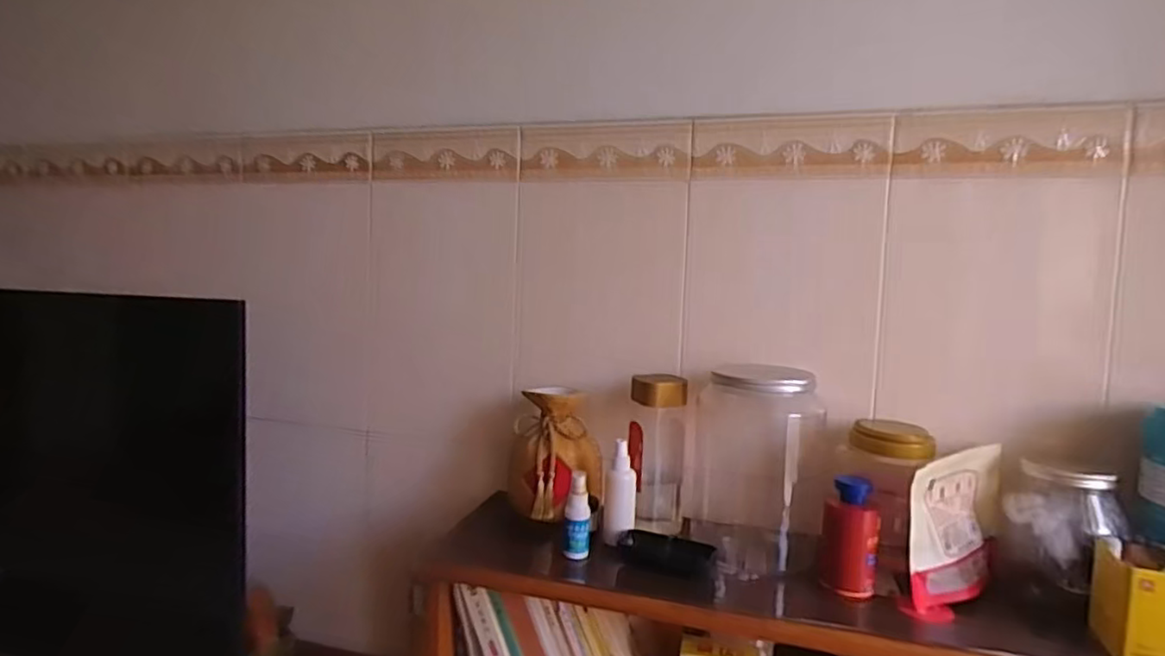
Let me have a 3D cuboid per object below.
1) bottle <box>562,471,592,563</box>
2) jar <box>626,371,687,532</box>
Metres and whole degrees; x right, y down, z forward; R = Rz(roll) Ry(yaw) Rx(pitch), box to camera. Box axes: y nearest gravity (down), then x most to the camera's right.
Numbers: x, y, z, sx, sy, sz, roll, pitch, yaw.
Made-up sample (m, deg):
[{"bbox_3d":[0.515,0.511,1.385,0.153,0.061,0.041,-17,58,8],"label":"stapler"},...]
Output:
[{"bbox_3d":[-0.006,0.222,0.747,0.032,0.097,0.024,2,4,-1],"label":"bottle"},{"bbox_3d":[0.099,0.169,0.840,0.072,0.212,0.087,2,4,6],"label":"jar"}]

